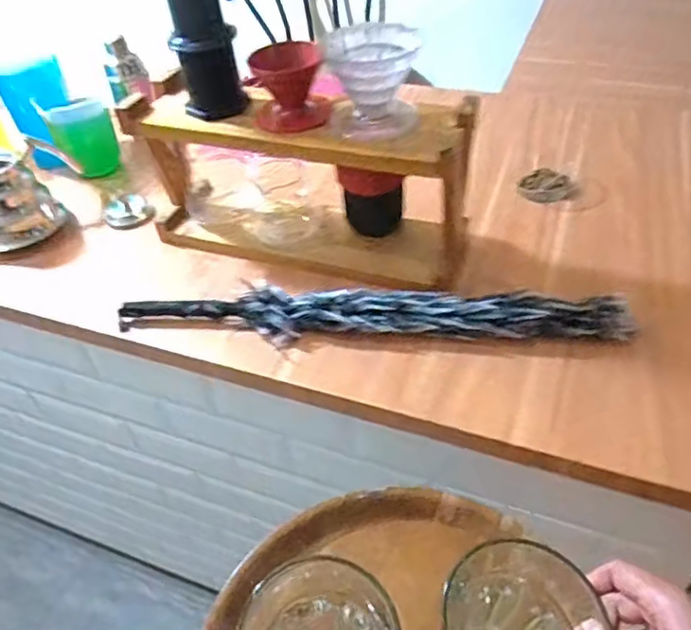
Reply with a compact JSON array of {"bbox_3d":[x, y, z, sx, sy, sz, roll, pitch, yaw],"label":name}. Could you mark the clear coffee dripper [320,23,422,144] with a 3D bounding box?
[{"bbox_3d":[0.032,-0.270,0.689,0.108,0.094,0.111,-6,44,0],"label":"clear coffee dripper"}]

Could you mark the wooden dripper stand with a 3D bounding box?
[{"bbox_3d":[-0.063,-0.191,0.779,0.435,0.204,0.132,13,47,19],"label":"wooden dripper stand"}]

